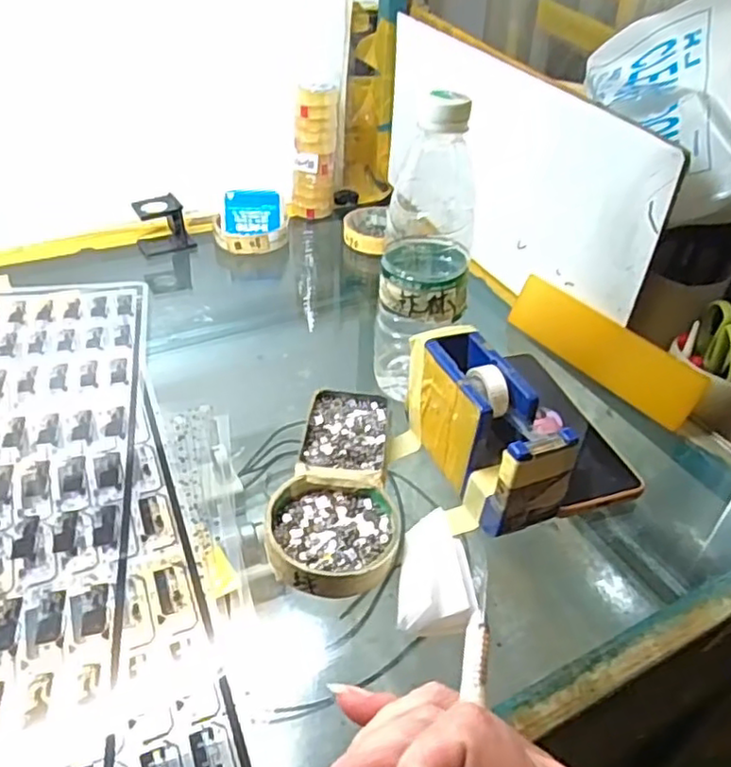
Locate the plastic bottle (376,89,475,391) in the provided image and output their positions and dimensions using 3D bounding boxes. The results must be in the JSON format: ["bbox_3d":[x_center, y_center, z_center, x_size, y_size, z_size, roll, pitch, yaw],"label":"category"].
[{"bbox_3d":[0.044,-0.092,0.466,0.063,0.211,0.060,9,39,7],"label":"plastic bottle"}]

